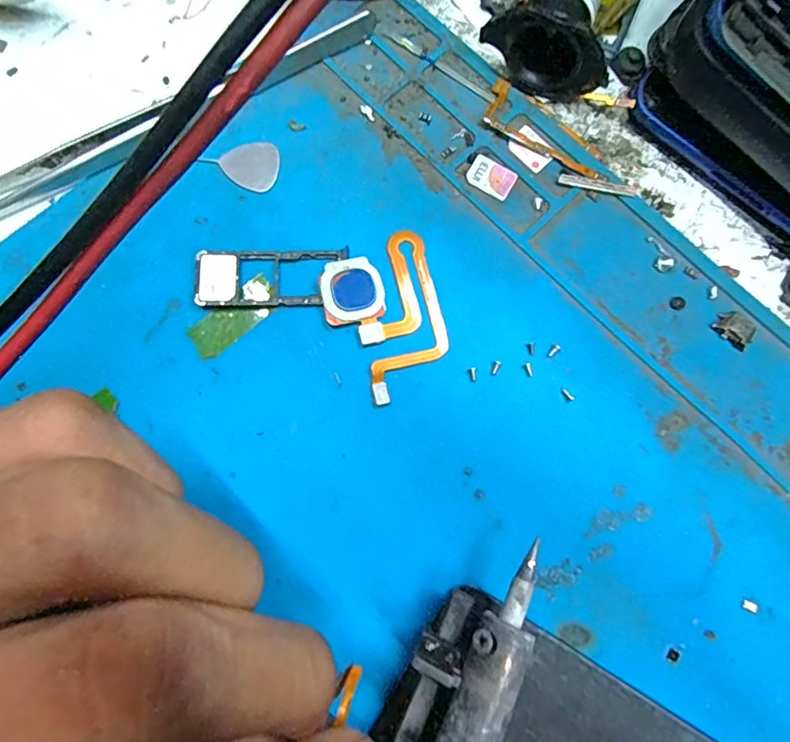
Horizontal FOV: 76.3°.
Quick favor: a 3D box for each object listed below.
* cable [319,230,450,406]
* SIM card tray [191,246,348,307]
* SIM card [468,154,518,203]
[{"bbox_3d":[0.000,-0.015,0.127,0.029,0.004,0.036,-28,81,-6],"label":"cable"},{"bbox_3d":[-0.031,-0.024,0.127,0.037,0.004,0.015,-2,79,-1],"label":"SIM card tray"},{"bbox_3d":[0.026,-0.052,0.136,0.013,0.004,0.009,31,83,2],"label":"SIM card"}]

